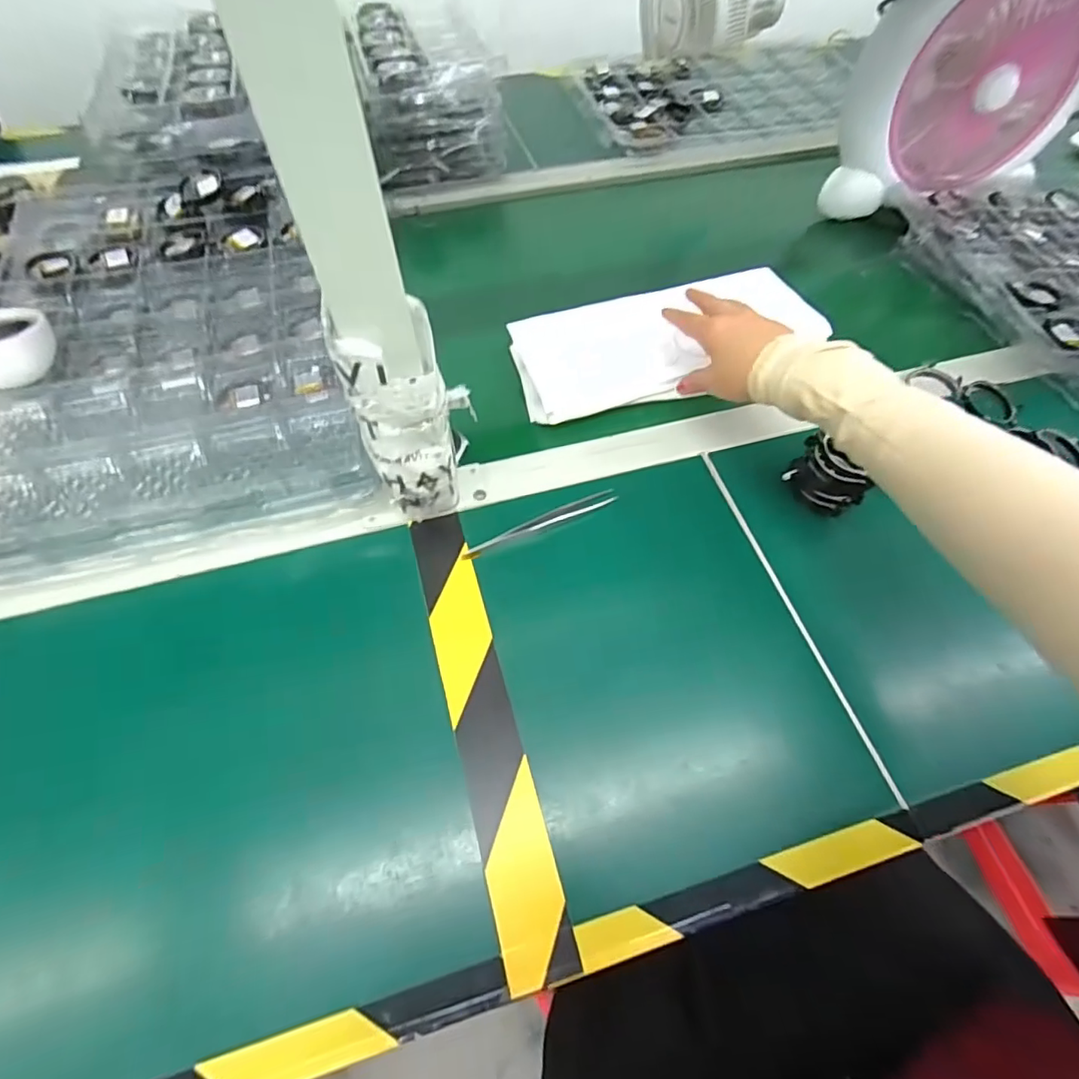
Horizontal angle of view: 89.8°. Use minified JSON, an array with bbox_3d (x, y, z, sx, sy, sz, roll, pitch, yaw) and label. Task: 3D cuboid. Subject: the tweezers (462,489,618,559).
[{"bbox_3d":[0.001,-0.016,0.417,0.129,0.005,0.016,-21,61,-16],"label":"tweezers"}]

